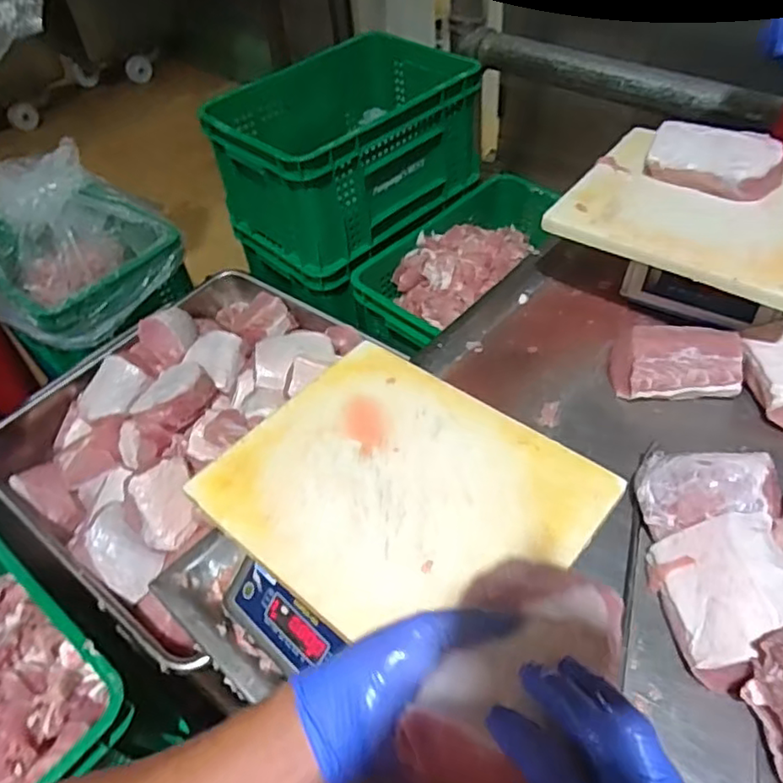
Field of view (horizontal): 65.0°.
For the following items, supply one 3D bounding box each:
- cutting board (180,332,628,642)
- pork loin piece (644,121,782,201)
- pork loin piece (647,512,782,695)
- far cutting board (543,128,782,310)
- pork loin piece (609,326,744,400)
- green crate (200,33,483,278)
[{"bbox_3d":[0.007,0.103,0.658,0.362,0.016,0.302,32,59,29],"label":"cutting board"},{"bbox_3d":[0.470,-0.337,0.898,0.185,0.064,0.079,18,53,21],"label":"pork loin piece"},{"bbox_3d":[0.356,0.217,0.643,0.119,0.078,0.153,-4,48,3],"label":"pork loin piece"},{"bbox_3d":[0.460,-0.270,0.900,0.367,0.029,0.280,28,65,29],"label":"far cutting board"},{"bbox_3d":[0.408,-0.041,0.890,0.168,0.065,0.119,1,49,7],"label":"pork loin piece"},{"bbox_3d":[-0.083,-0.540,1.339,0.545,0.253,0.363,-38,55,-24],"label":"green crate"}]

